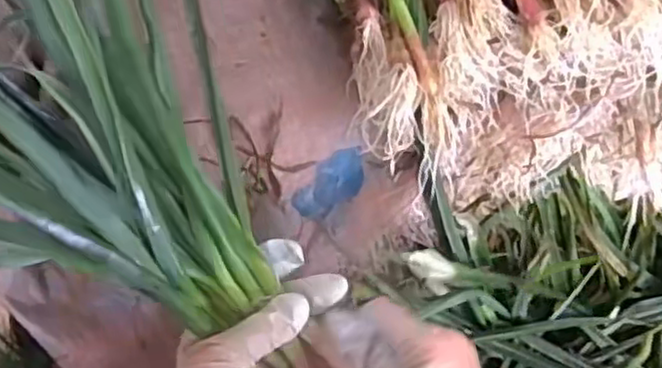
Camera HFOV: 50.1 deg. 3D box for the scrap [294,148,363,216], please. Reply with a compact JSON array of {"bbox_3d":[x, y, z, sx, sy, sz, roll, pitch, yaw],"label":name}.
[{"bbox_3d":[0.001,0.000,0.524,0.062,0.008,0.033,-43,98,-6],"label":"scrap"}]

